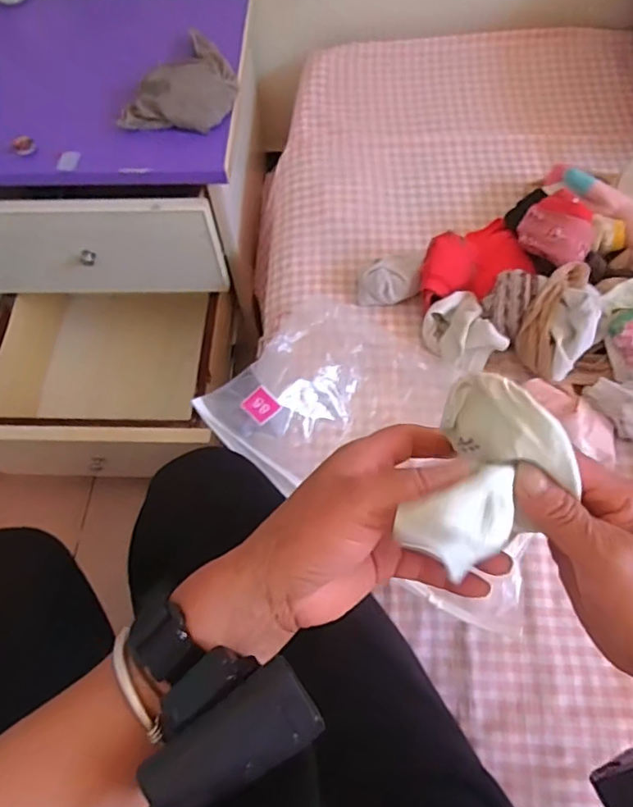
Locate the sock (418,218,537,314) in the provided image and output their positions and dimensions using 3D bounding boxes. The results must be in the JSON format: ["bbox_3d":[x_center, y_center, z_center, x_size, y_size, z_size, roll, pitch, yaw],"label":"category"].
[{"bbox_3d":[0.184,-0.174,0.645,0.159,0.071,0.091,-27,66,-10],"label":"sock"}]

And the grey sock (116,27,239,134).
[{"bbox_3d":[-0.159,-0.404,0.681,0.118,0.042,0.182,27,66,15],"label":"grey sock"}]

